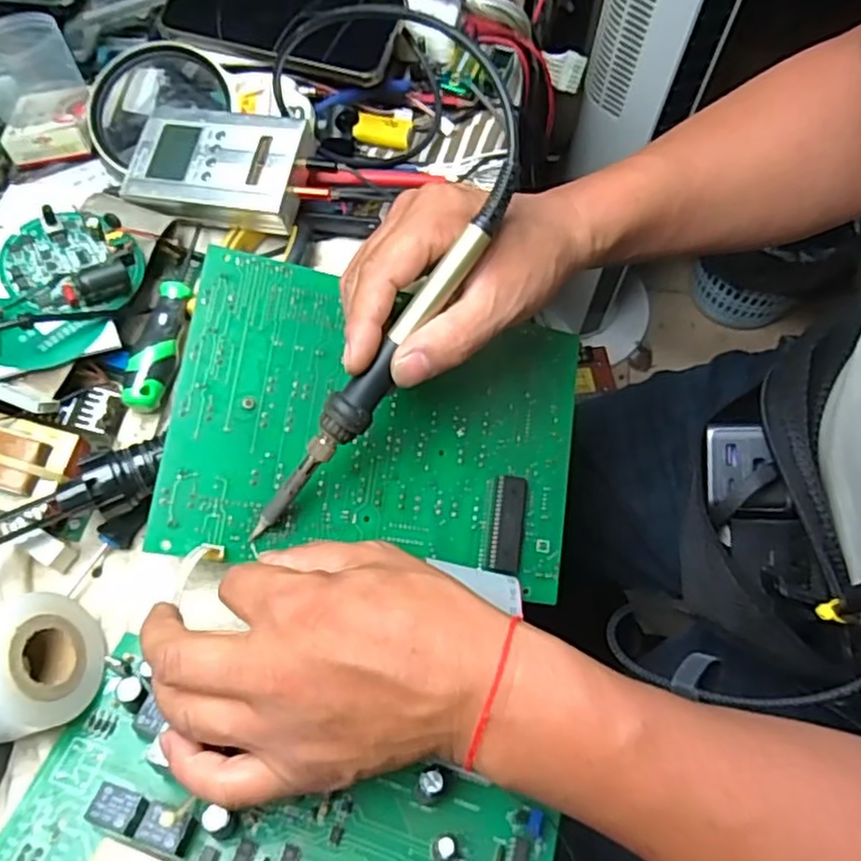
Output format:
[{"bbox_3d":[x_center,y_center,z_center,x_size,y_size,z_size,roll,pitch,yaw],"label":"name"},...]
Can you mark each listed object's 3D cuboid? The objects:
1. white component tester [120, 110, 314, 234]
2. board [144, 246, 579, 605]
[{"bbox_3d":[-0.130,-0.164,0.416,0.106,0.022,0.065,11,65,4],"label":"white component tester"},{"bbox_3d":[-0.022,-0.001,0.365,0.216,0.009,0.152,11,78,-15],"label":"board"}]

